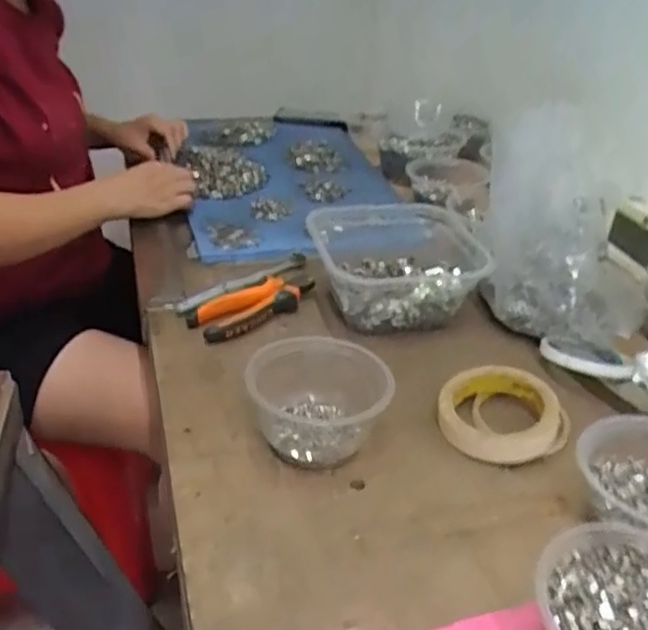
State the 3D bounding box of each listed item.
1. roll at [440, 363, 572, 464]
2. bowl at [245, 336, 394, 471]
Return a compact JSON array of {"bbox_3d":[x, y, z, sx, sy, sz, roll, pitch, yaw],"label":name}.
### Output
[{"bbox_3d":[0.152,0.086,0.599,0.099,0.036,0.099,3,32,-2],"label":"roll"},{"bbox_3d":[-0.005,0.069,0.566,0.107,0.072,0.105,3,32,-2],"label":"bowl"}]

